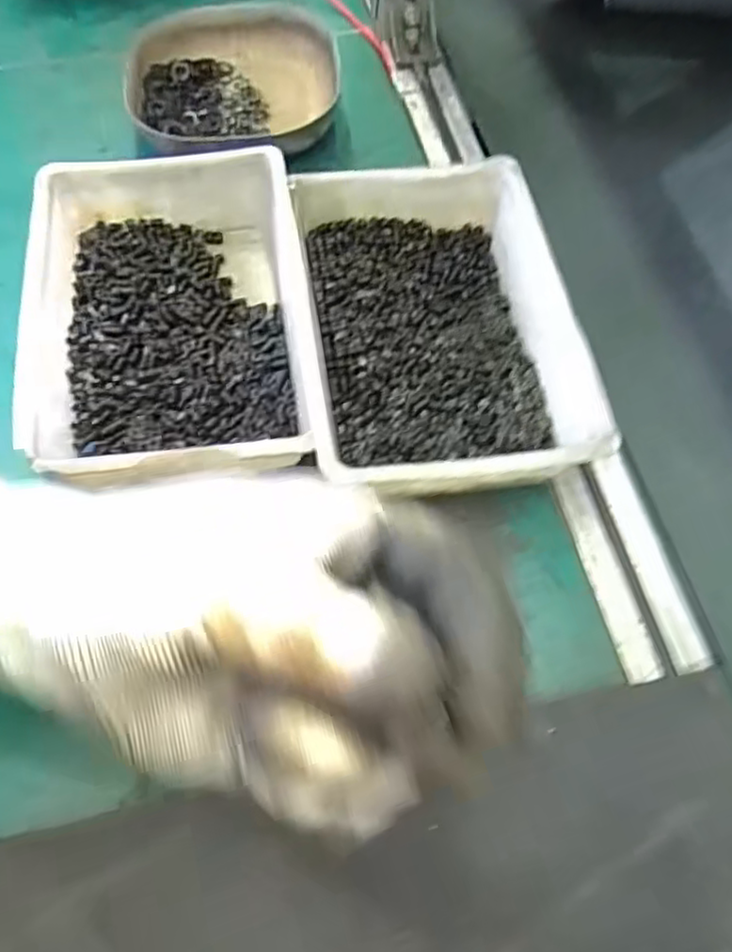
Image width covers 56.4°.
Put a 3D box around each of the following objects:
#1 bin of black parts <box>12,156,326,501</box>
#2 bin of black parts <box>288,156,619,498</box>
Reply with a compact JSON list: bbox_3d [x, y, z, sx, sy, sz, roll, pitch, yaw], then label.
[{"bbox_3d":[-0.105,-0.085,0.371,0.140,0.049,0.196,-8,64,-7],"label":"bin of black parts"},{"bbox_3d":[0.040,-0.079,0.372,0.136,0.052,0.200,-6,64,-6],"label":"bin of black parts"}]

